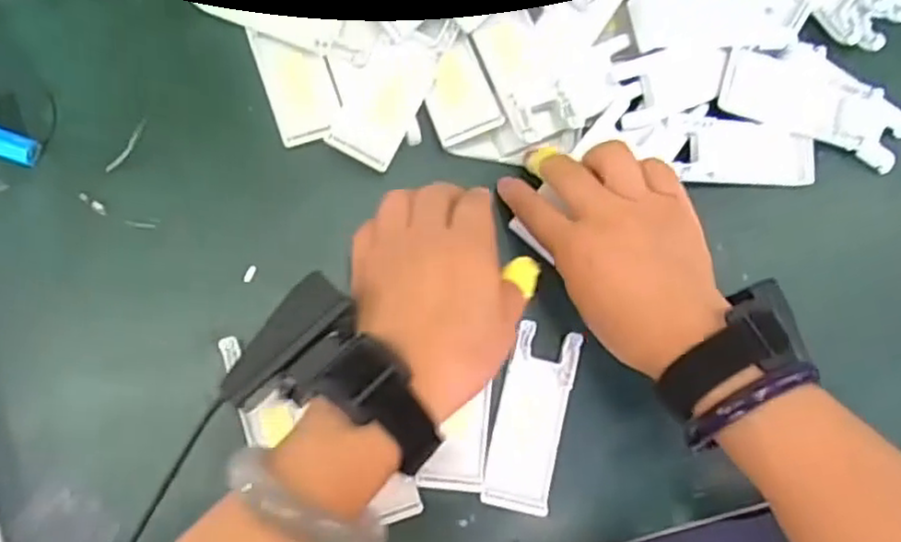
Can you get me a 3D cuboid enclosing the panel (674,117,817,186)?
[{"bbox_3d":[0.190,-0.074,0.442,0.090,0.007,0.040,3,82,-8],"label":"panel"}]

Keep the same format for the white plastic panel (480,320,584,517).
[{"bbox_3d":[0.049,0.085,0.407,0.038,0.011,0.104,16,81,-6],"label":"white plastic panel"}]

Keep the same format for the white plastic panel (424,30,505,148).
[{"bbox_3d":[0.004,-0.108,0.421,0.039,0.007,0.058,-22,88,7],"label":"white plastic panel"}]

